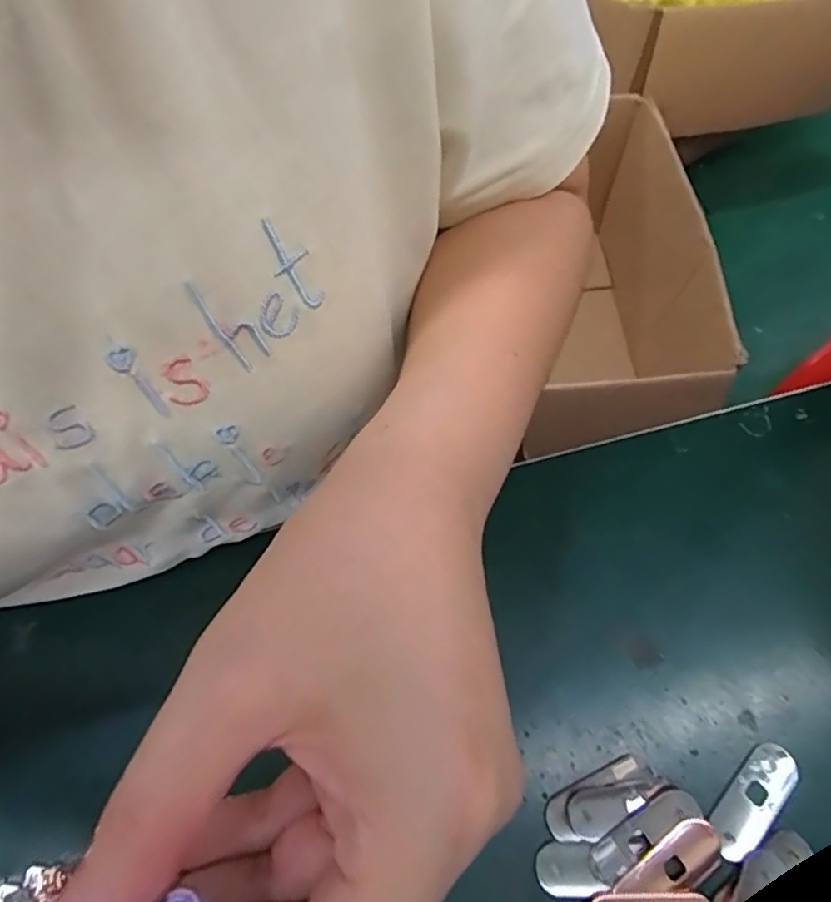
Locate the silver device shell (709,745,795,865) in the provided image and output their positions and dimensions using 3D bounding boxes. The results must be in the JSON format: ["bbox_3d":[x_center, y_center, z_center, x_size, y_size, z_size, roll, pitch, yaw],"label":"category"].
[{"bbox_3d":[0.141,0.146,0.249,0.020,0.004,0.049,40,74,17],"label":"silver device shell"}]

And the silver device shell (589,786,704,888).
[{"bbox_3d":[0.093,0.156,0.245,0.050,0.004,0.015,-30,69,-10],"label":"silver device shell"}]

